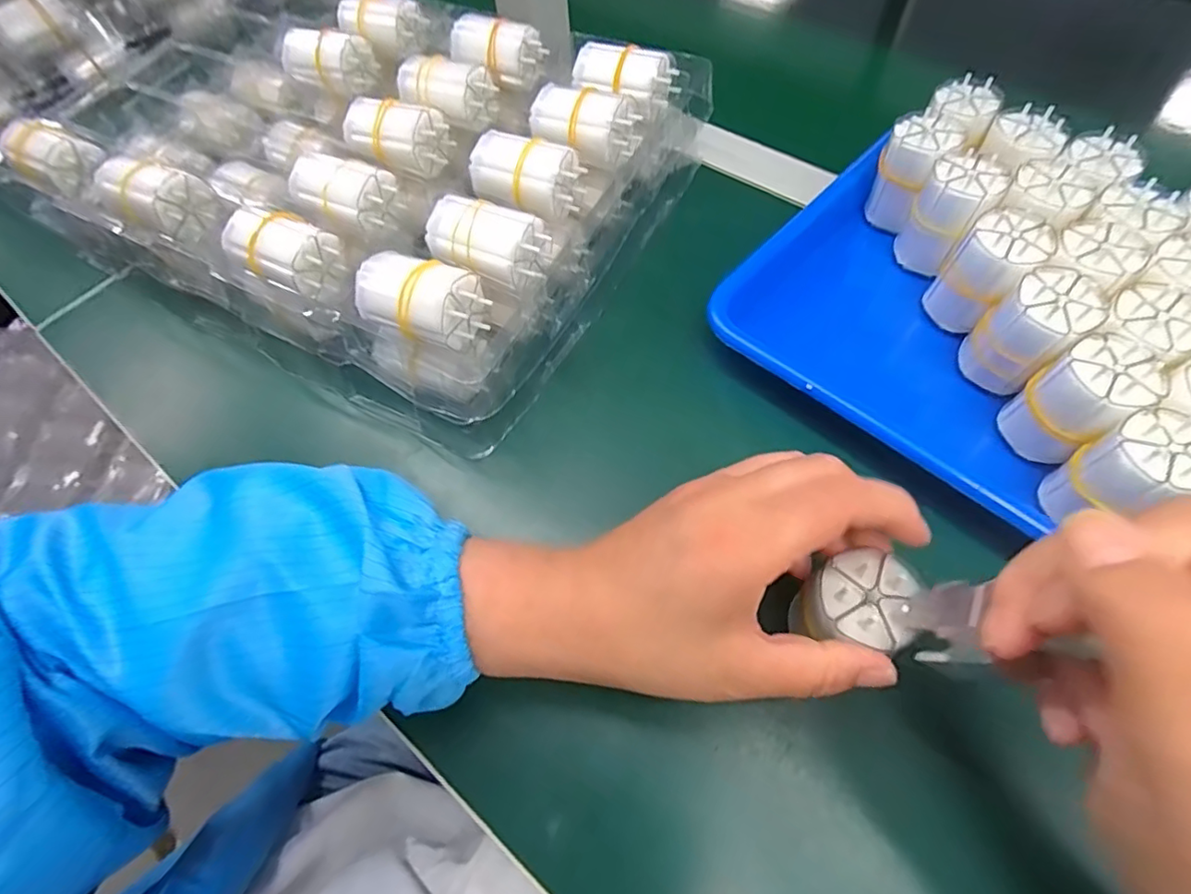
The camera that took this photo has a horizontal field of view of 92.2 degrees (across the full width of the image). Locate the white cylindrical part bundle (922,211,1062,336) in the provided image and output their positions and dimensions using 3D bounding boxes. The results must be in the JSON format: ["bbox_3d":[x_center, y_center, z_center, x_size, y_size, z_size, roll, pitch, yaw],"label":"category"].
[{"bbox_3d":[0.208,-0.091,0.308,0.037,0.059,0.037,-2,61,3],"label":"white cylindrical part bundle"}]

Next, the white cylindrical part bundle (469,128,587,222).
[{"bbox_3d":[-0.040,-0.157,0.331,0.064,0.033,0.038,26,66,17],"label":"white cylindrical part bundle"}]

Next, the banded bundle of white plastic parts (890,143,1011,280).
[{"bbox_3d":[0.202,-0.132,0.330,0.037,0.056,0.031,40,71,22],"label":"banded bundle of white plastic parts"}]

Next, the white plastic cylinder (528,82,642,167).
[{"bbox_3d":[-0.006,-0.197,0.345,0.062,0.027,0.039,19,64,13],"label":"white plastic cylinder"}]

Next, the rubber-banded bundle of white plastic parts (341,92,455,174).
[{"bbox_3d":[-0.128,-0.198,0.356,0.066,0.032,0.038,22,65,15],"label":"rubber-banded bundle of white plastic parts"}]

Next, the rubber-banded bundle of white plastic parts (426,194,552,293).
[{"bbox_3d":[-0.057,-0.109,0.305,0.061,0.030,0.039,25,66,16],"label":"rubber-banded bundle of white plastic parts"}]

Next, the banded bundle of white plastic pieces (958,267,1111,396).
[{"bbox_3d":[0.218,-0.057,0.289,0.036,0.056,0.038,-2,61,3],"label":"banded bundle of white plastic pieces"}]

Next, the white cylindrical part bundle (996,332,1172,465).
[{"bbox_3d":[0.225,-0.020,0.270,0.035,0.057,0.038,-2,61,3],"label":"white cylindrical part bundle"}]

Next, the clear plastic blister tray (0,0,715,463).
[{"bbox_3d":[-0.171,-0.201,0.393,0.411,0.081,0.275,24,66,16],"label":"clear plastic blister tray"}]

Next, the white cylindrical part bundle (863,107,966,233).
[{"bbox_3d":[0.192,-0.168,0.351,0.034,0.057,0.039,35,69,20],"label":"white cylindrical part bundle"}]

